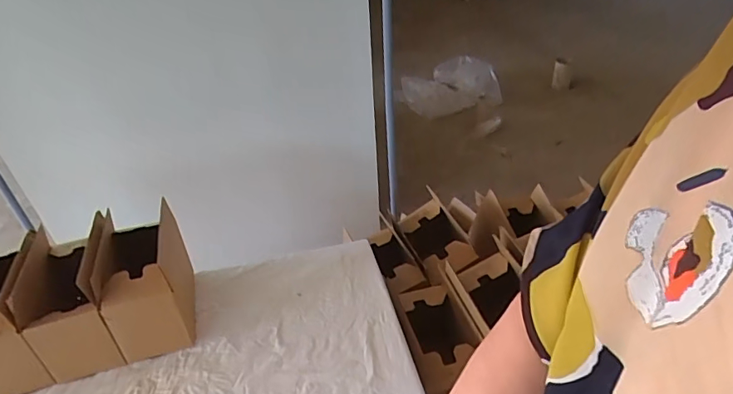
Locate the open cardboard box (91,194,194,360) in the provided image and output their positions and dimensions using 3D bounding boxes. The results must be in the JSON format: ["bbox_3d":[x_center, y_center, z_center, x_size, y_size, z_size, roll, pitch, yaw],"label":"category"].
[{"bbox_3d":[-0.374,0.149,0.836,0.117,0.169,0.212,-14,36,-14],"label":"open cardboard box"}]

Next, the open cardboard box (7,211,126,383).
[{"bbox_3d":[-0.479,0.169,0.805,0.119,0.181,0.200,-15,36,-16],"label":"open cardboard box"}]

